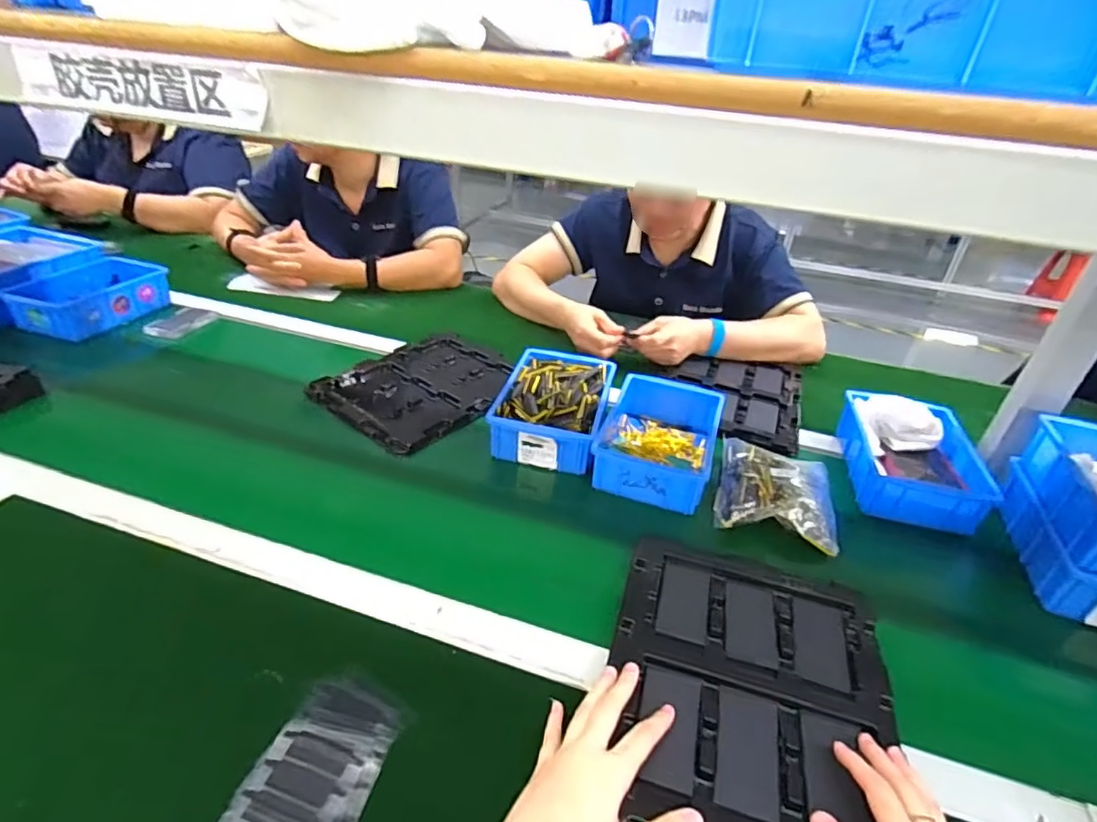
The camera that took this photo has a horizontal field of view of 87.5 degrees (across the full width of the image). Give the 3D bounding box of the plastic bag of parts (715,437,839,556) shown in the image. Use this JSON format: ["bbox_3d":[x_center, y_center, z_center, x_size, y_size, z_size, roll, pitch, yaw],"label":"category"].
[{"bbox_3d":[0.275,0.090,0.691,0.129,0.039,0.156,14,34,12],"label":"plastic bag of parts"}]

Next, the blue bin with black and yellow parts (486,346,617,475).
[{"bbox_3d":[0.009,-0.011,0.796,0.140,0.060,0.209,11,33,8],"label":"blue bin with black and yellow parts"}]

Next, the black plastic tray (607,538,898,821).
[{"bbox_3d":[0.161,0.229,0.468,0.220,0.028,0.276,14,34,12],"label":"black plastic tray"}]

